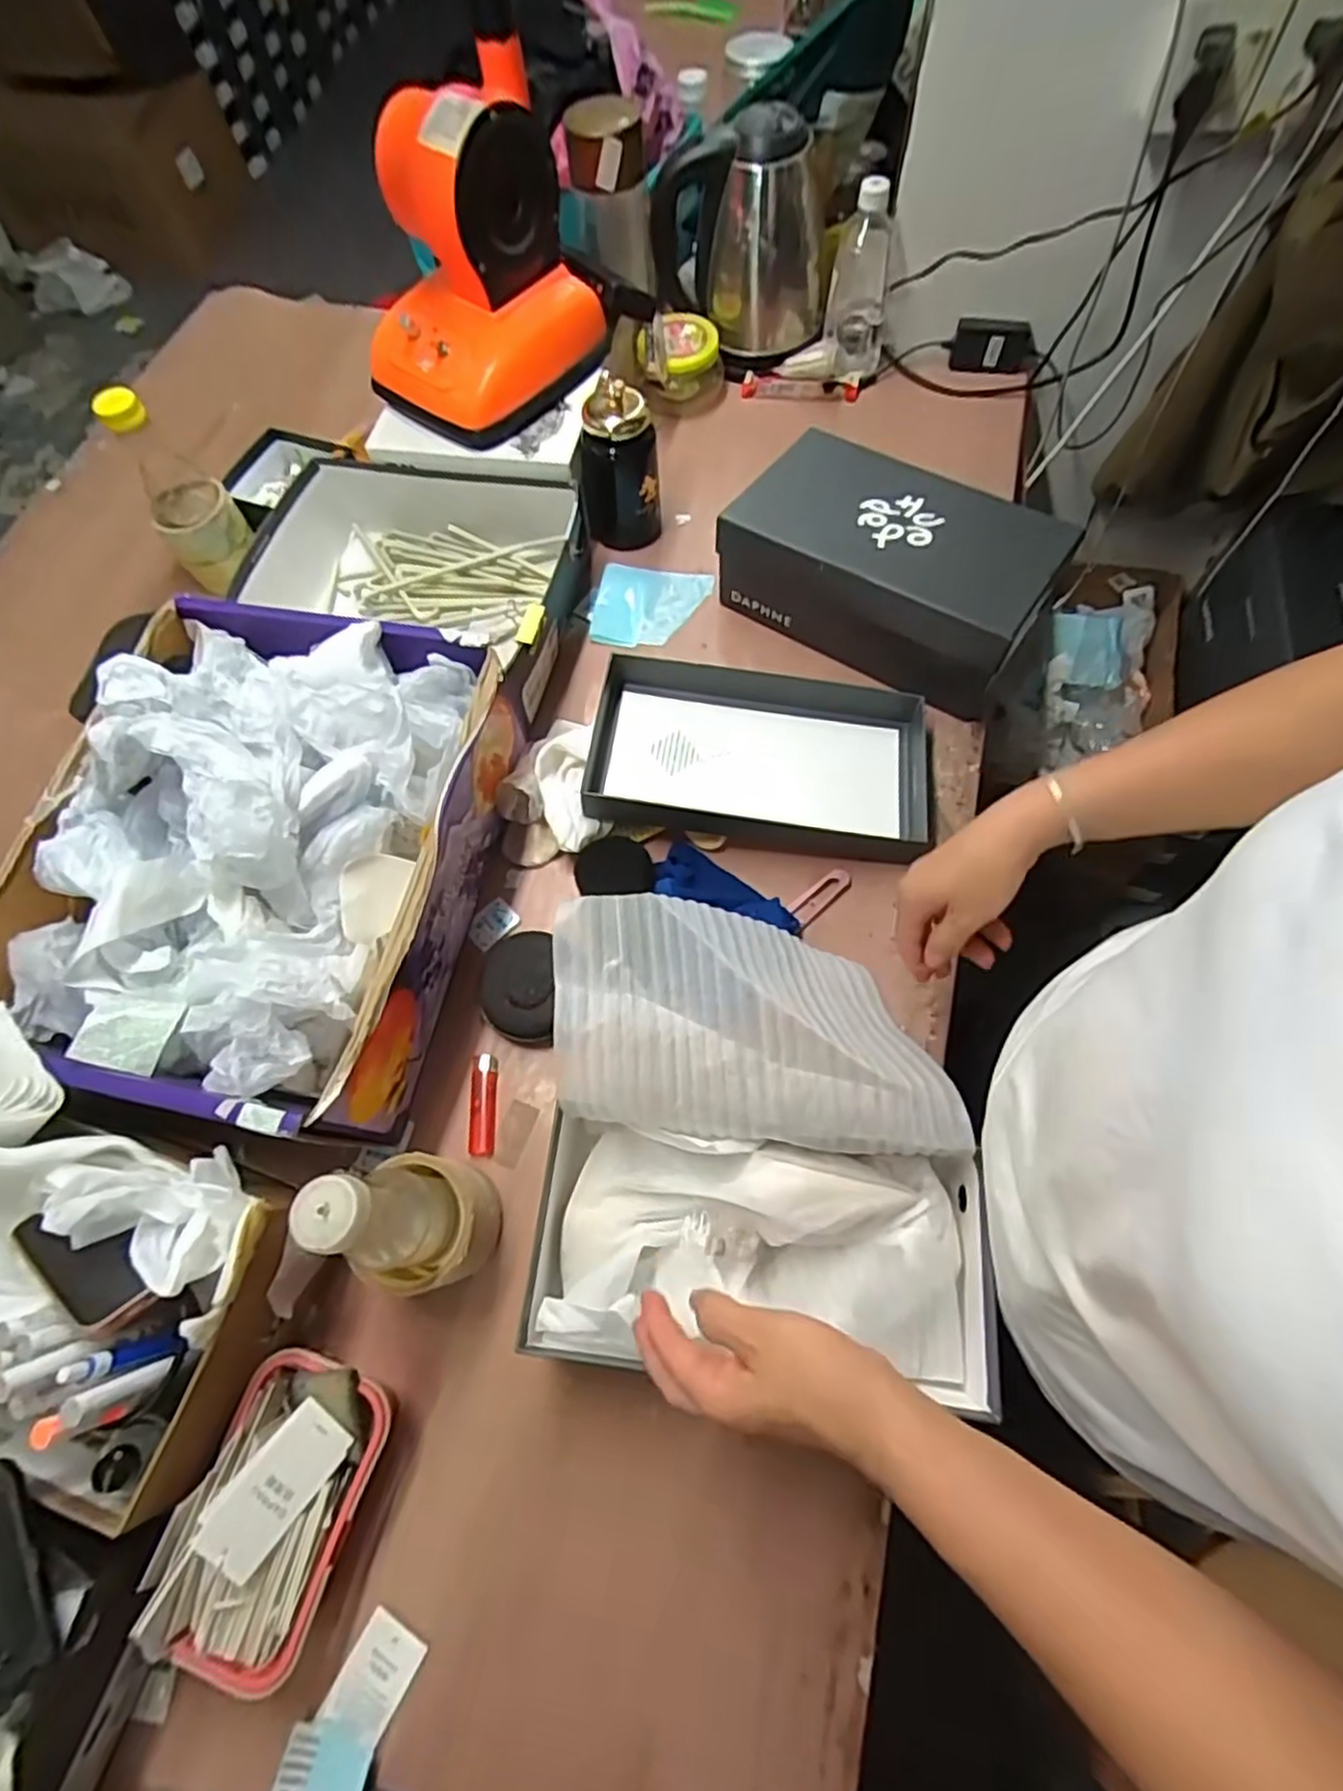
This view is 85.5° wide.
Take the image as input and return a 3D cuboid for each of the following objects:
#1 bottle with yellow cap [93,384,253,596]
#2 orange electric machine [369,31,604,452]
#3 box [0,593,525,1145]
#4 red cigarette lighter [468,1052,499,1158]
[{"bbox_3d":[-0.518,-0.423,0.759,0.085,0.173,0.066,-43,72,-14],"label":"bottle with yellow cap"},{"bbox_3d":[-0.191,-0.603,0.693,0.164,0.202,0.212,32,73,15],"label":"orange electric machine"},{"bbox_3d":[-0.327,-0.033,0.598,0.316,0.160,0.398,10,68,7],"label":"box"},{"bbox_3d":[-0.157,0.172,0.601,0.022,0.010,0.081,-4,67,2],"label":"red cigarette lighter"}]

